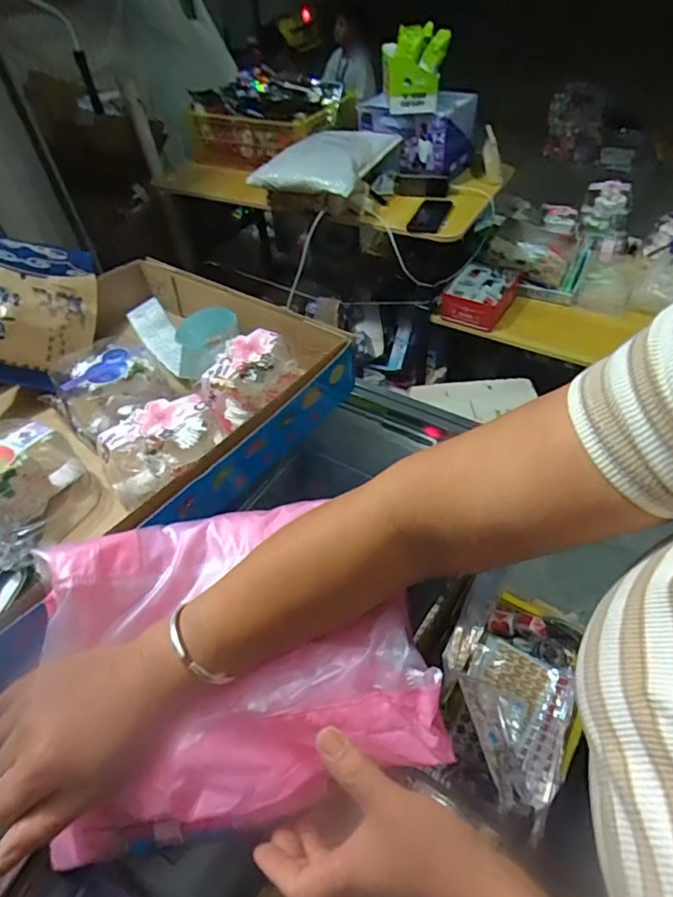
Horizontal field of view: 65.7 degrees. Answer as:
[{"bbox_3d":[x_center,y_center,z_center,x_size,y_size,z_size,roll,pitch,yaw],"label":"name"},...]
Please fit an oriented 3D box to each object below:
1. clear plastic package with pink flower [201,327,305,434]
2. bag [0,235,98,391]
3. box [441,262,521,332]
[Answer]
[{"bbox_3d":[-0.104,-0.086,0.627,0.131,0.068,0.075,-35,54,-24],"label":"clear plastic package with pink flower"},{"bbox_3d":[-0.398,-0.186,0.666,0.182,0.047,0.217,-1,66,-39],"label":"bag"},{"bbox_3d":[0.396,-0.422,1.445,0.169,0.090,0.187,19,52,20],"label":"box"}]

